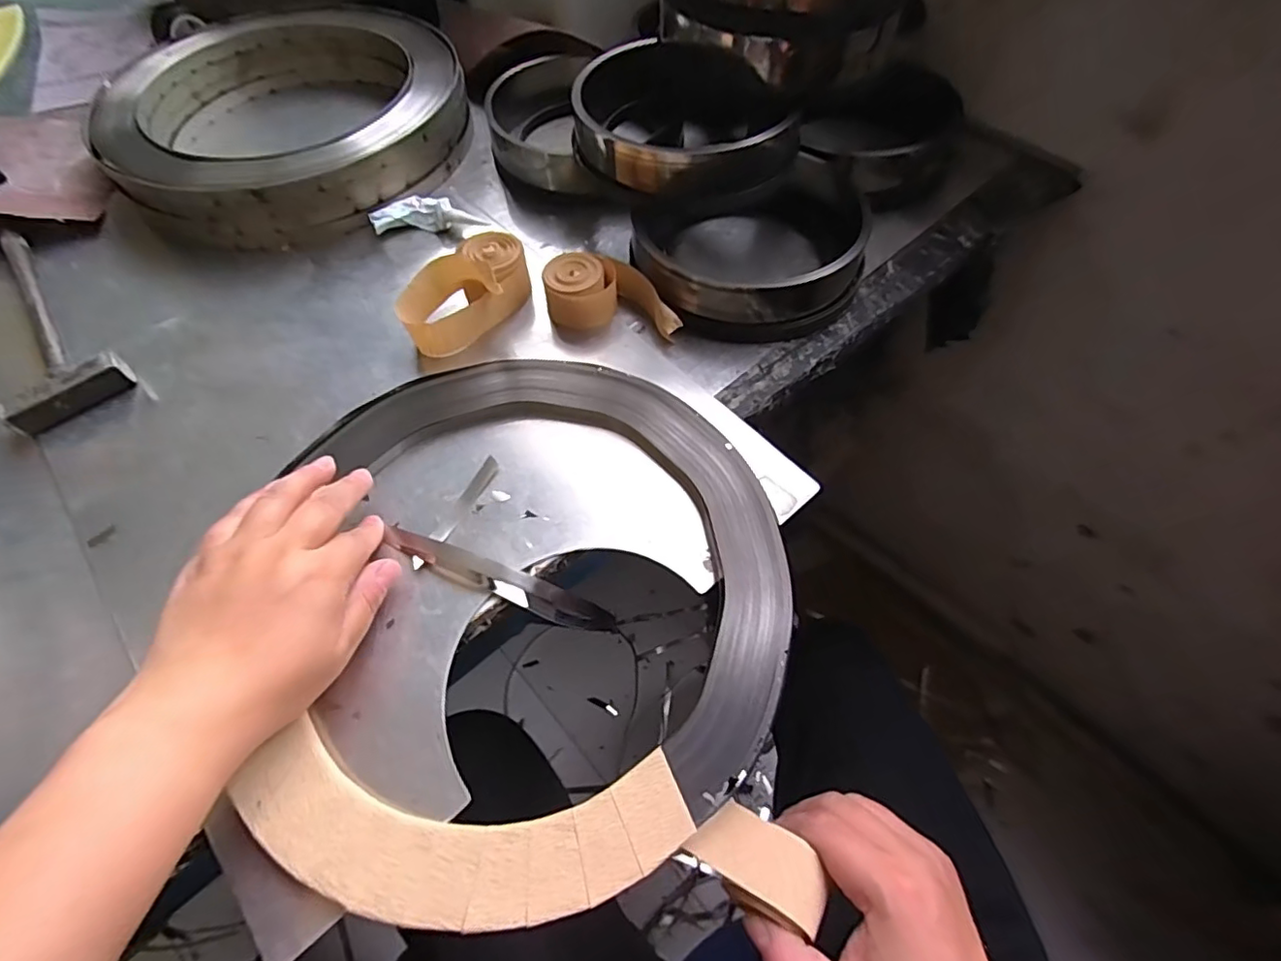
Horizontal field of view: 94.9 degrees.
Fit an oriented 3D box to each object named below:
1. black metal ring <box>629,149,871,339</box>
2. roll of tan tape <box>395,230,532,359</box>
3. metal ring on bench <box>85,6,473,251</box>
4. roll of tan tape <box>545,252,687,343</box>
[{"bbox_3d":[0.091,-0.189,0.459,0.166,0.046,0.167,0,59,0],"label":"black metal ring"},{"bbox_3d":[-0.133,-0.143,0.444,0.062,0.040,0.106,38,66,20],"label":"roll of tan tape"},{"bbox_3d":[-0.322,-0.342,0.552,0.304,0.052,0.290,-17,61,-10],"label":"metal ring on bench"},{"bbox_3d":[-0.020,-0.137,0.437,0.100,0.035,0.047,9,60,6],"label":"roll of tan tape"}]

